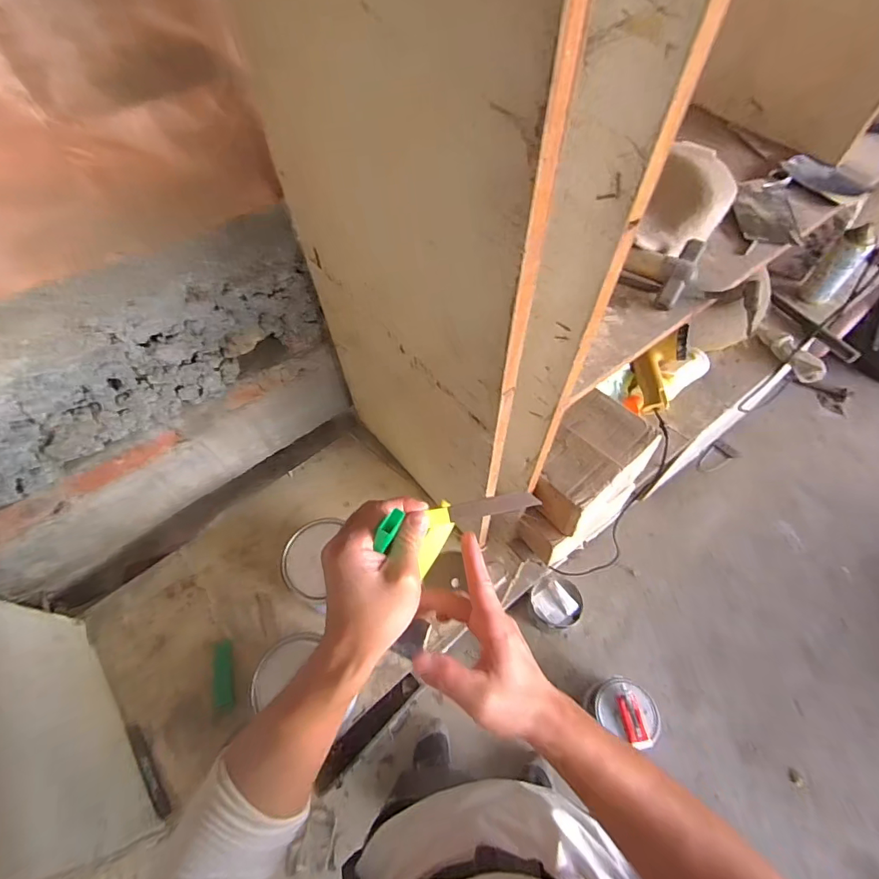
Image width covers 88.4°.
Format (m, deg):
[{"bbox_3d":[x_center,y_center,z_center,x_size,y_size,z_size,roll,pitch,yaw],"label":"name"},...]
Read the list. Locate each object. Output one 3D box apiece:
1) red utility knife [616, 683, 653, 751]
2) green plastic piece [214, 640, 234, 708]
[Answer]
[{"bbox_3d":[0.488,0.697,1.140,0.053,0.018,0.140,-11,59,-4],"label":"red utility knife"},{"bbox_3d":[-0.343,0.371,0.719,0.028,0.006,0.093,-15,59,-6],"label":"green plastic piece"}]

